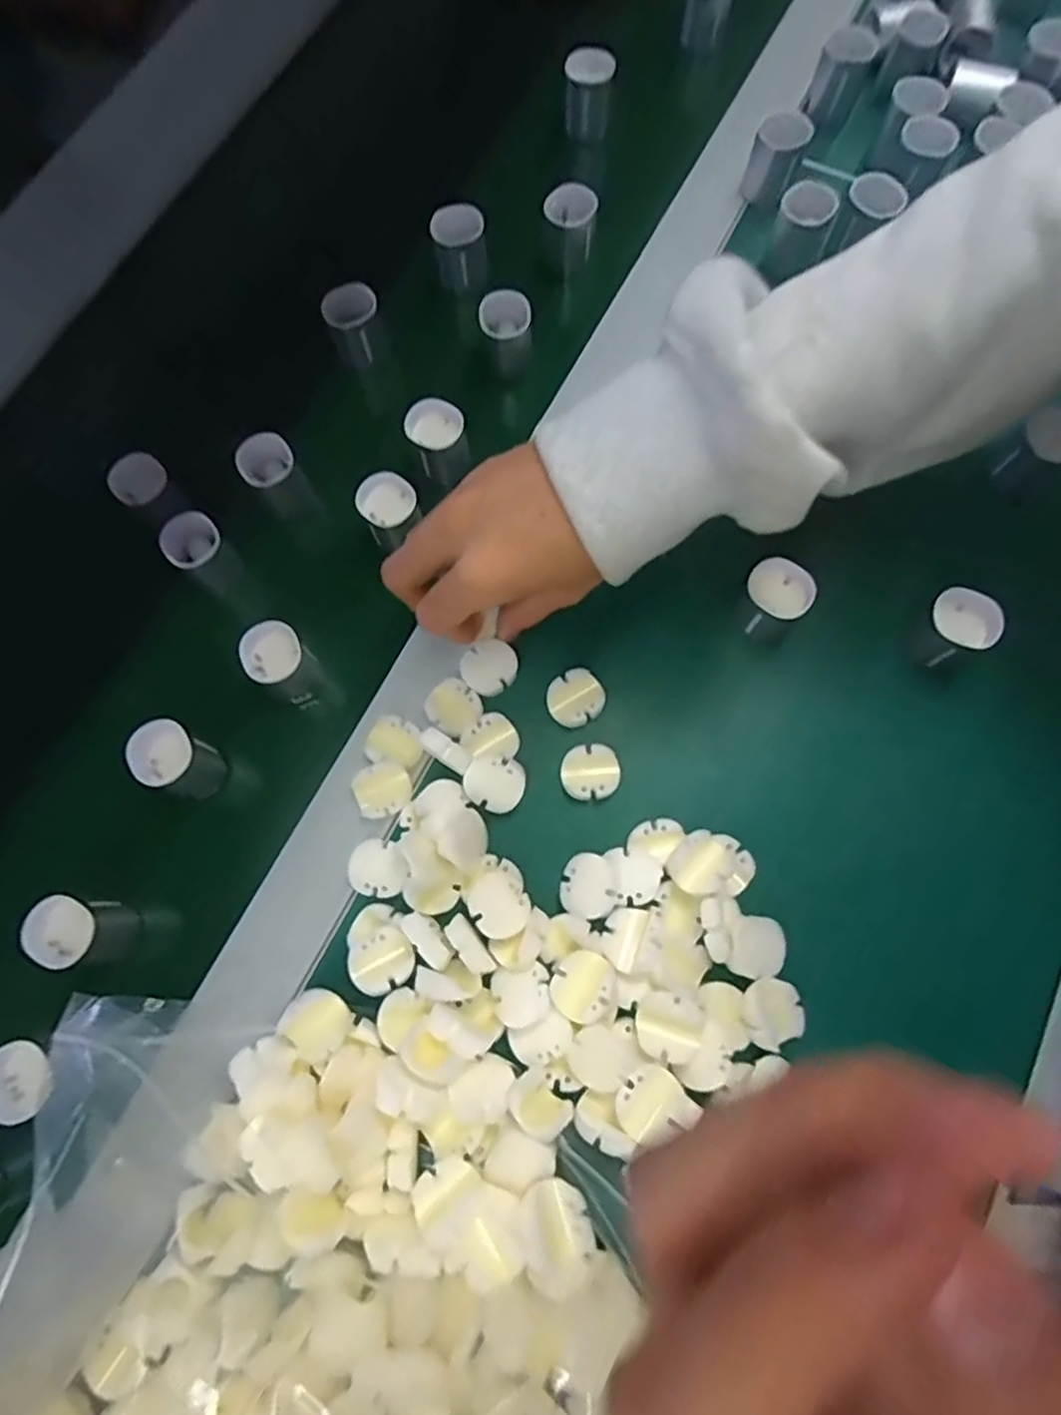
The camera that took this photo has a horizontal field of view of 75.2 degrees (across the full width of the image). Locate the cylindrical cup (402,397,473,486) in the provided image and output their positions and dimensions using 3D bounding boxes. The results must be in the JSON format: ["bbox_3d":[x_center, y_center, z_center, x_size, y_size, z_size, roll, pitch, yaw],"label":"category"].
[{"bbox_3d":[-0.050,-0.146,0.378,0.030,0.034,0.031,0,75,1],"label":"cylindrical cup"}]

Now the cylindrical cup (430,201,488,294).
[{"bbox_3d":[-0.041,-0.271,0.407,0.029,0.035,0.027,0,75,1],"label":"cylindrical cup"}]

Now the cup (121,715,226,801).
[{"bbox_3d":[-0.168,0.024,0.327,0.031,0.037,0.030,0,75,1],"label":"cup"}]

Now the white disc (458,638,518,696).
[{"bbox_3d":[-0.020,-0.020,0.341,0.026,0.005,0.026,0,75,1],"label":"white disc"}]

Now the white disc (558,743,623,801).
[{"bbox_3d":[0.029,0.031,0.329,0.029,0.005,0.025,-4,75,0],"label":"white disc"}]

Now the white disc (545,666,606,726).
[{"bbox_3d":[0.022,-0.005,0.338,0.028,0.006,0.025,-30,76,-7],"label":"white disc"}]

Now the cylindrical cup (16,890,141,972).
[{"bbox_3d":[-0.204,0.100,0.313,0.030,0.035,0.031,0,75,1],"label":"cylindrical cup"}]

